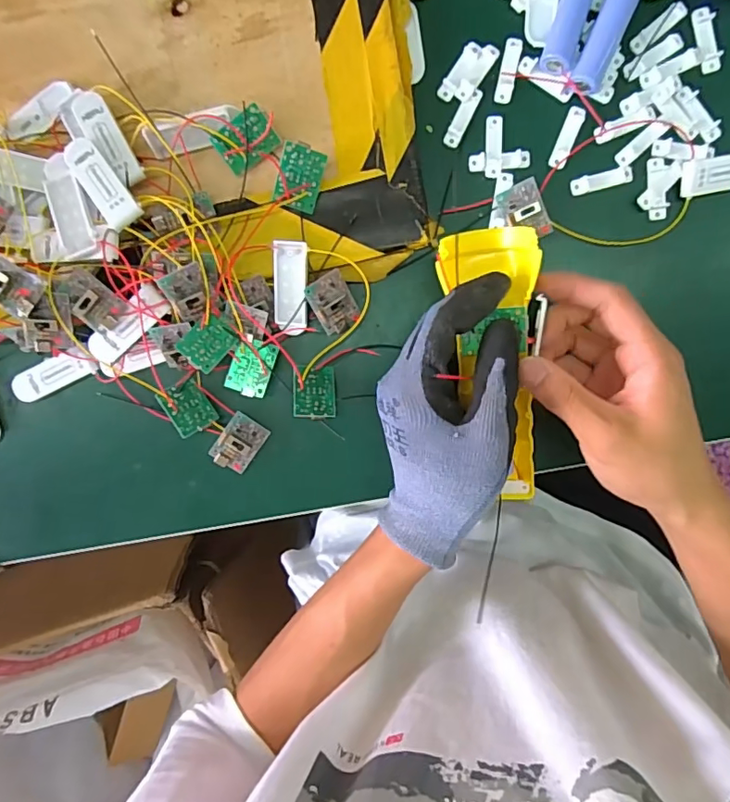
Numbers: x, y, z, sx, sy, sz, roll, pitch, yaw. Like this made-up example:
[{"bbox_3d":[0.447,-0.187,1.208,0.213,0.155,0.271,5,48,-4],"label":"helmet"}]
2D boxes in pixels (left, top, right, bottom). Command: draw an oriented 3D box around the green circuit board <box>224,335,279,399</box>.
[{"bbox_3d":[-0.071,-0.021,0.336,0.026,0.008,0.036,20,90,-12],"label":"green circuit board"}]

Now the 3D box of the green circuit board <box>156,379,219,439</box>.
[{"bbox_3d":[-0.115,0.004,0.342,0.027,0.004,0.033,-35,88,-27],"label":"green circuit board"}]

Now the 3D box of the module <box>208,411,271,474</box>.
[{"bbox_3d":[-0.084,0.029,0.351,0.026,0.009,0.036,35,98,-4],"label":"module"}]

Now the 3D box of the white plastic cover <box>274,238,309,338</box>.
[{"bbox_3d":[-0.046,-0.069,0.327,0.021,0.006,0.056,4,112,4],"label":"white plastic cover"}]

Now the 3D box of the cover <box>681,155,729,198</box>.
[{"bbox_3d":[0.224,-0.138,0.318,0.063,0.010,0.020,-10,98,3],"label":"cover"}]

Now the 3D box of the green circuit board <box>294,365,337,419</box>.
[{"bbox_3d":[-0.032,-0.006,0.337,0.027,0.005,0.034,1,72,-13],"label":"green circuit board"}]

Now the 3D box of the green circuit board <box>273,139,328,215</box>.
[{"bbox_3d":[-0.038,-0.131,0.310,0.025,0.006,0.036,10,119,-19],"label":"green circuit board"}]

